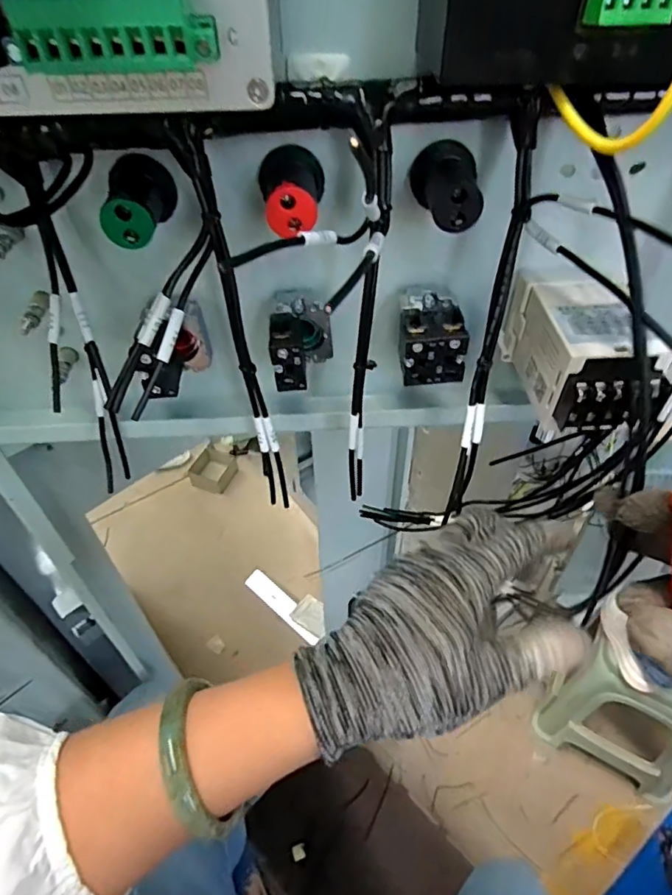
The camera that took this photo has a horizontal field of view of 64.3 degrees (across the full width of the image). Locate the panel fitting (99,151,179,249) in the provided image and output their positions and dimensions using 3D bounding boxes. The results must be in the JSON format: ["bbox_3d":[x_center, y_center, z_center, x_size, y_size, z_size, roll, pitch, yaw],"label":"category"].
[{"bbox_3d":[-0.081,-0.103,0.223,0.026,0.023,0.040,-8,47,-6],"label":"panel fitting"}]

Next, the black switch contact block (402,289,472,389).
[{"bbox_3d":[0.049,-0.055,0.269,0.032,0.036,0.031,4,47,5],"label":"black switch contact block"}]

